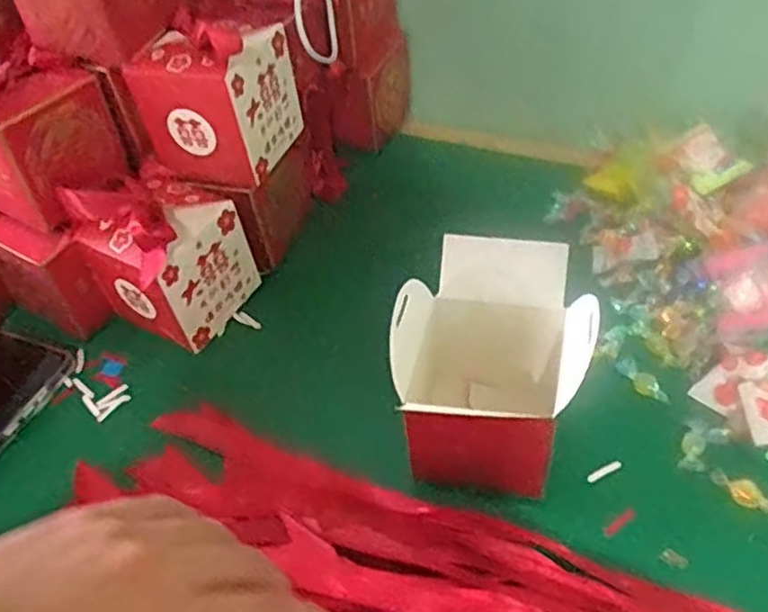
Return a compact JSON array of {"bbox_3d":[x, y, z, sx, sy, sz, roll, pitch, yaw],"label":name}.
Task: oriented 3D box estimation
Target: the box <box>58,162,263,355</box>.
[{"bbox_3d":[-0.163,-0.037,0.512,0.094,0.112,0.090,19,51,23],"label":"box"}]

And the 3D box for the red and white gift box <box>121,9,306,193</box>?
[{"bbox_3d":[-0.123,-0.156,0.504,0.088,0.106,0.086,13,49,19],"label":"red and white gift box"}]

